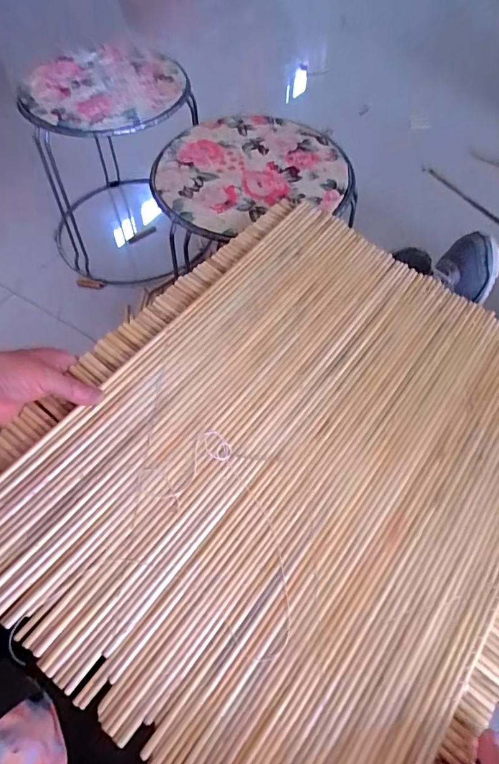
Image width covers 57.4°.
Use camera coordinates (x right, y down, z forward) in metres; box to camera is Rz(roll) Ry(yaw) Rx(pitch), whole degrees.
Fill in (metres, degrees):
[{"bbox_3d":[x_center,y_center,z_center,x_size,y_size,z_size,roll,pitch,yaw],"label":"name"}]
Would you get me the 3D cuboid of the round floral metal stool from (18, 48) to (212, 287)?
[{"bbox_3d":[-0.270,-0.422,0.928,0.330,0.332,0.297,-20,61,-12],"label":"round floral metal stool"}]

